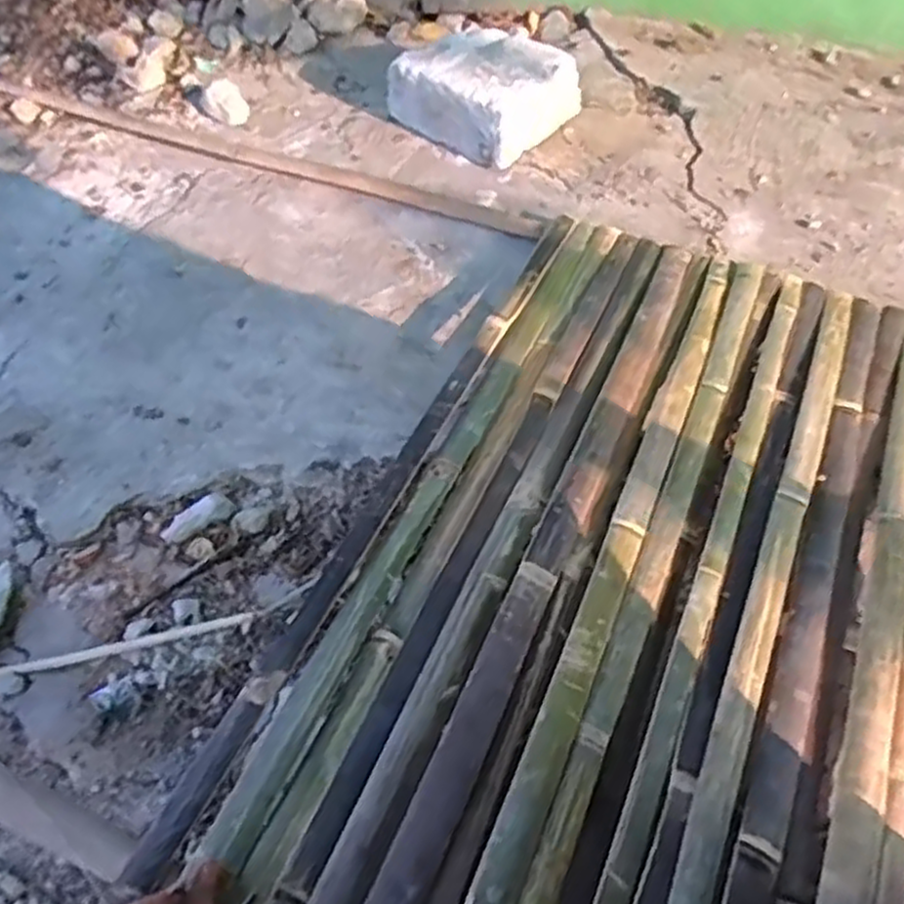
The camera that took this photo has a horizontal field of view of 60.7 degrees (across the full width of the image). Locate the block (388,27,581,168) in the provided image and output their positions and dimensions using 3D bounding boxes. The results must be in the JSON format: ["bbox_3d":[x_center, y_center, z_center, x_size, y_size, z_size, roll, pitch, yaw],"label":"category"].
[{"bbox_3d":[0.047,-0.538,1.145,0.226,0.104,0.194,35,61,25],"label":"block"}]

